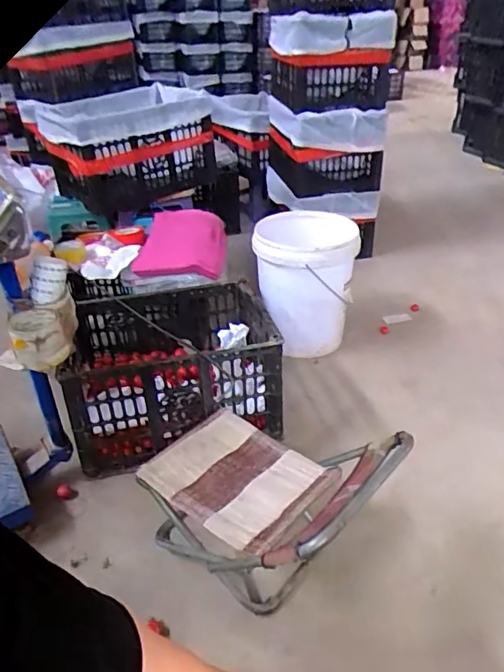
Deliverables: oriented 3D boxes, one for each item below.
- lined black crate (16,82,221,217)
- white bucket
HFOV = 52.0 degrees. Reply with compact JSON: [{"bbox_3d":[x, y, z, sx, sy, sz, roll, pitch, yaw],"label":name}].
[{"bbox_3d":[-0.420,-0.647,1.790,0.562,0.318,0.365,-22,38,-28],"label":"lined black crate"},{"bbox_3d":[0.163,-0.164,1.583,0.296,0.347,0.279,-5,33,-4],"label":"white bucket"}]

